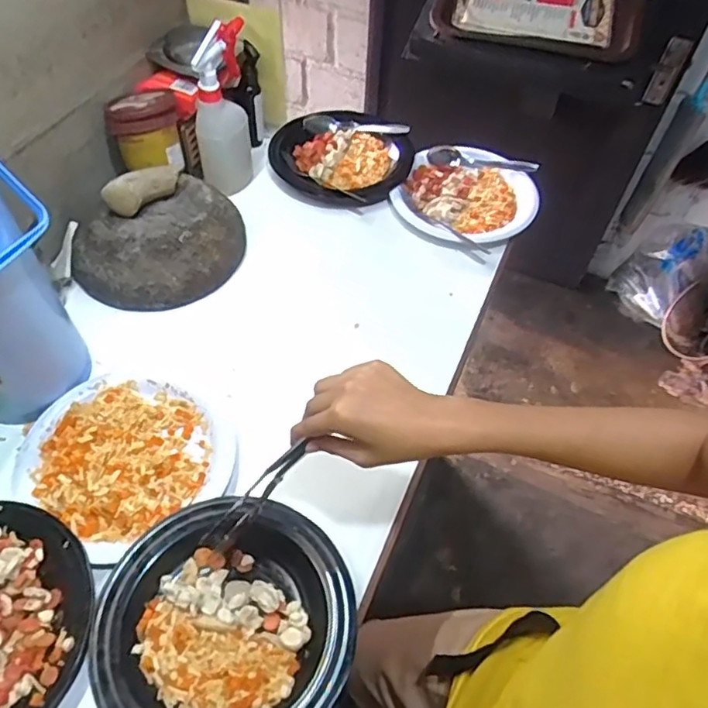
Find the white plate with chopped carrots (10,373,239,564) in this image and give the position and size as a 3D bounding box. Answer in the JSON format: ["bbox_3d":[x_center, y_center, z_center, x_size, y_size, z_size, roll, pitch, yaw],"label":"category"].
[{"bbox_3d":[-0.244,0.108,0.644,0.206,0.020,0.188,2,53,-2],"label":"white plate with chopped carrots"}]

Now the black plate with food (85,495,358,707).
[{"bbox_3d":[-0.112,0.236,0.534,0.221,0.021,0.209,2,53,-2],"label":"black plate with food"}]

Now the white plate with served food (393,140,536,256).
[{"bbox_3d":[0.175,-0.249,0.917,0.203,0.021,0.213,2,53,-2],"label":"white plate with served food"}]

